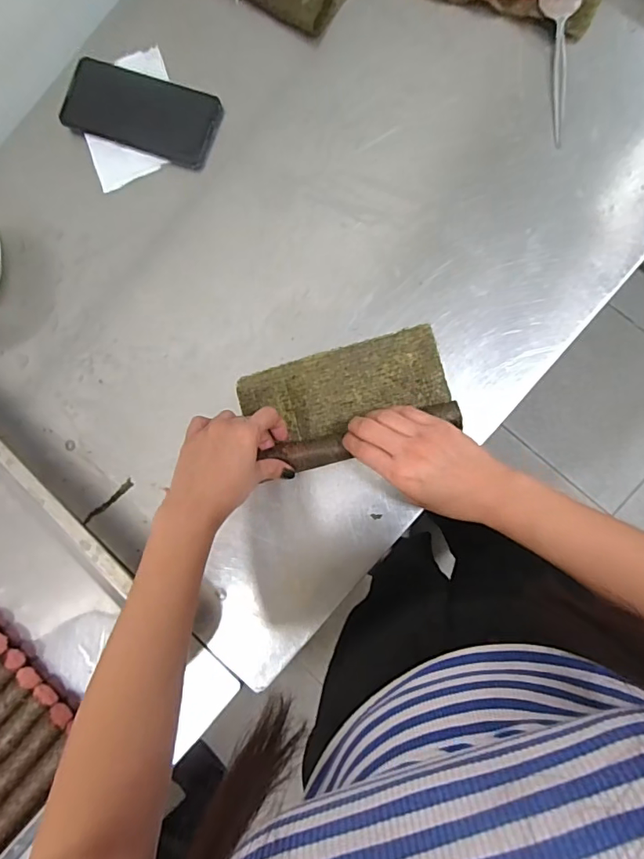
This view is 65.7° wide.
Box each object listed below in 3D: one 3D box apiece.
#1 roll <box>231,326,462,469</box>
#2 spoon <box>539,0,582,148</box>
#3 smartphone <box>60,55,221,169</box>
[{"bbox_3d":[0.022,-0.028,0.476,0.195,0.031,0.105,-16,86,5],"label":"roll"},{"bbox_3d":[0.230,-0.357,0.482,0.035,0.013,0.156,1,87,6],"label":"spoon"},{"bbox_3d":[-0.191,-0.336,0.527,0.163,0.014,0.077,20,90,7],"label":"smartphone"}]

